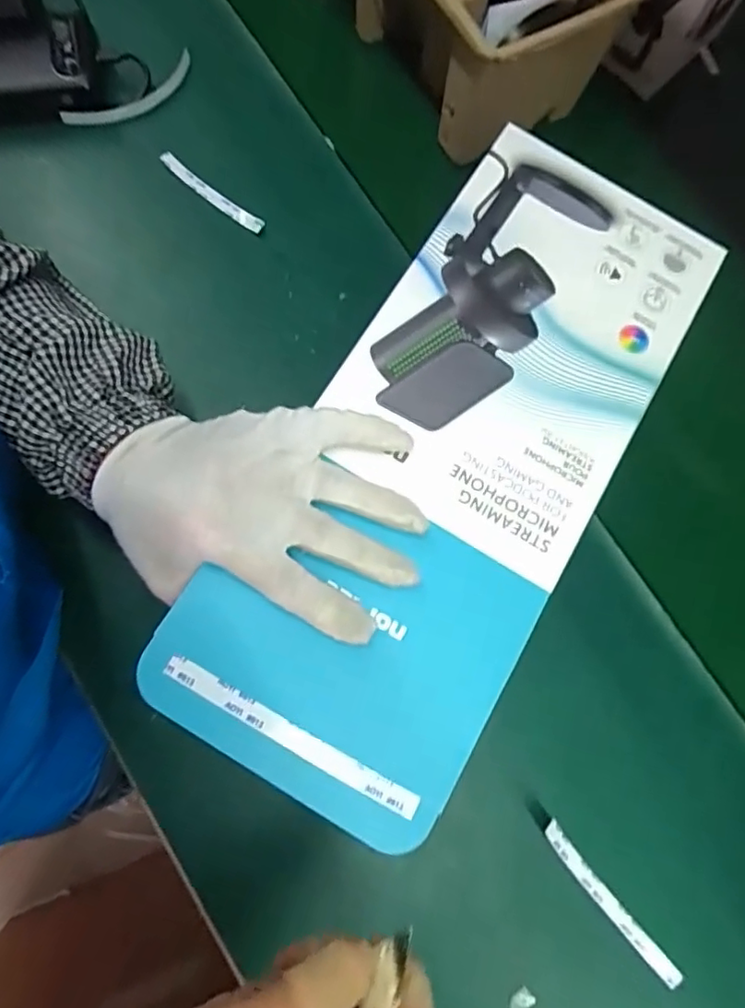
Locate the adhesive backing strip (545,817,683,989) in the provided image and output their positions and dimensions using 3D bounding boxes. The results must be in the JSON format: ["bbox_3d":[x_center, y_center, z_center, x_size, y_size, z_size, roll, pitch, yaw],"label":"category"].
[{"bbox_3d":[0.141,0.236,0.349,0.011,0.022,0.114,-39,79,-11],"label":"adhesive backing strip"}]

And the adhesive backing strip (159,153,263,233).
[{"bbox_3d":[-0.120,-0.234,0.443,0.093,0.011,0.009,36,77,9],"label":"adhesive backing strip"}]

